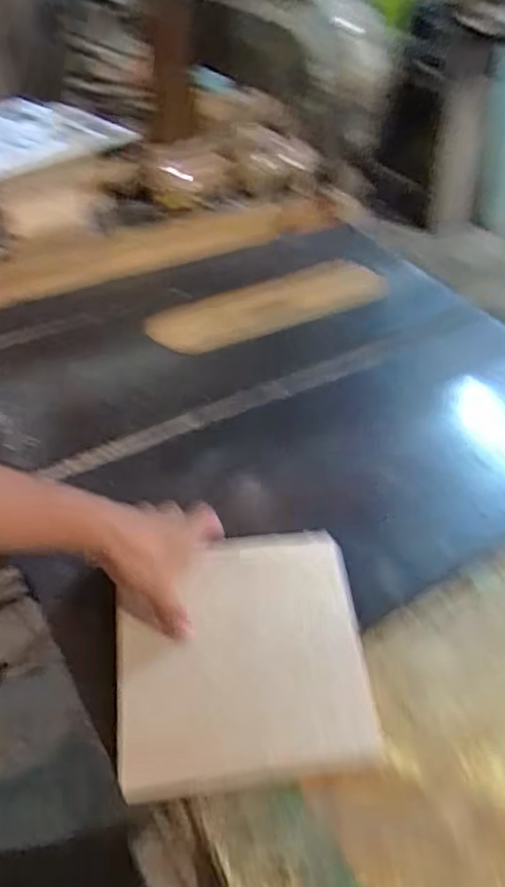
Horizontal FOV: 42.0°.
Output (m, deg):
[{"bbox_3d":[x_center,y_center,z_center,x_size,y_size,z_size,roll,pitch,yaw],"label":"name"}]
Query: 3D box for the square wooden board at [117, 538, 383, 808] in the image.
[{"bbox_3d":[-0.009,0.179,0.567,0.210,0.029,0.210,-3,46,-8],"label":"square wooden board"}]

